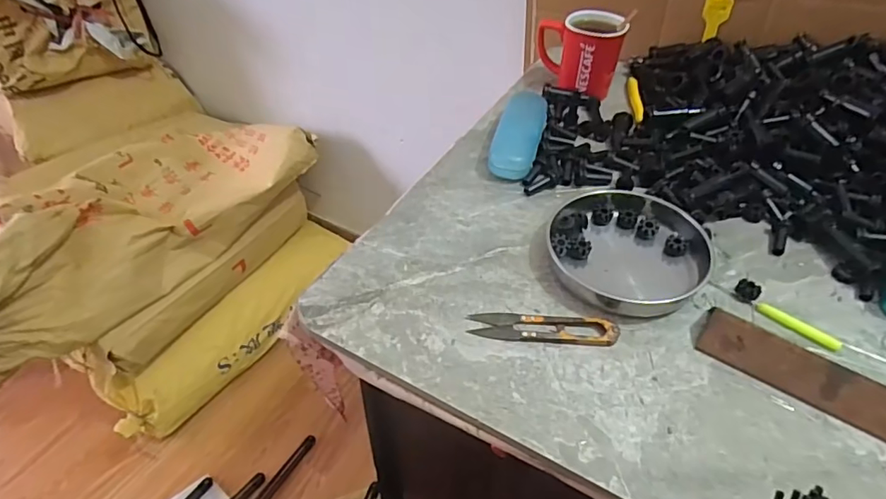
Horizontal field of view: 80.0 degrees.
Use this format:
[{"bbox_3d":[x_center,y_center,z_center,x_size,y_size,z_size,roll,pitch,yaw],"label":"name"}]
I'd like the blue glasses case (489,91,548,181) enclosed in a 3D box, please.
[{"bbox_3d":[0.090,-0.137,0.603,0.047,0.028,0.154,12,46,11],"label":"blue glasses case"}]

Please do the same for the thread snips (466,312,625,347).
[{"bbox_3d":[0.081,0.062,0.423,0.115,0.010,0.025,4,45,4],"label":"thread snips"}]

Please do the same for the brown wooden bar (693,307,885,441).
[{"bbox_3d":[0.279,0.099,0.381,0.182,0.024,0.036,28,51,24],"label":"brown wooden bar"}]

